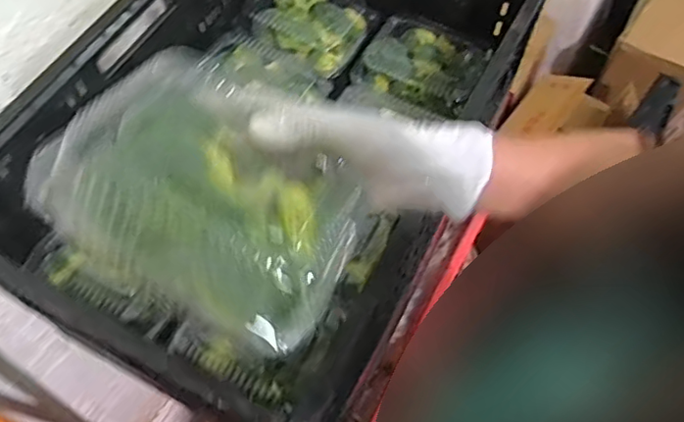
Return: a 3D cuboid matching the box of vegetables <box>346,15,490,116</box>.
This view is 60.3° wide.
[{"bbox_3d":[0.108,-0.196,0.791,0.154,0.040,0.128,27,64,17],"label":"box of vegetables"}]

